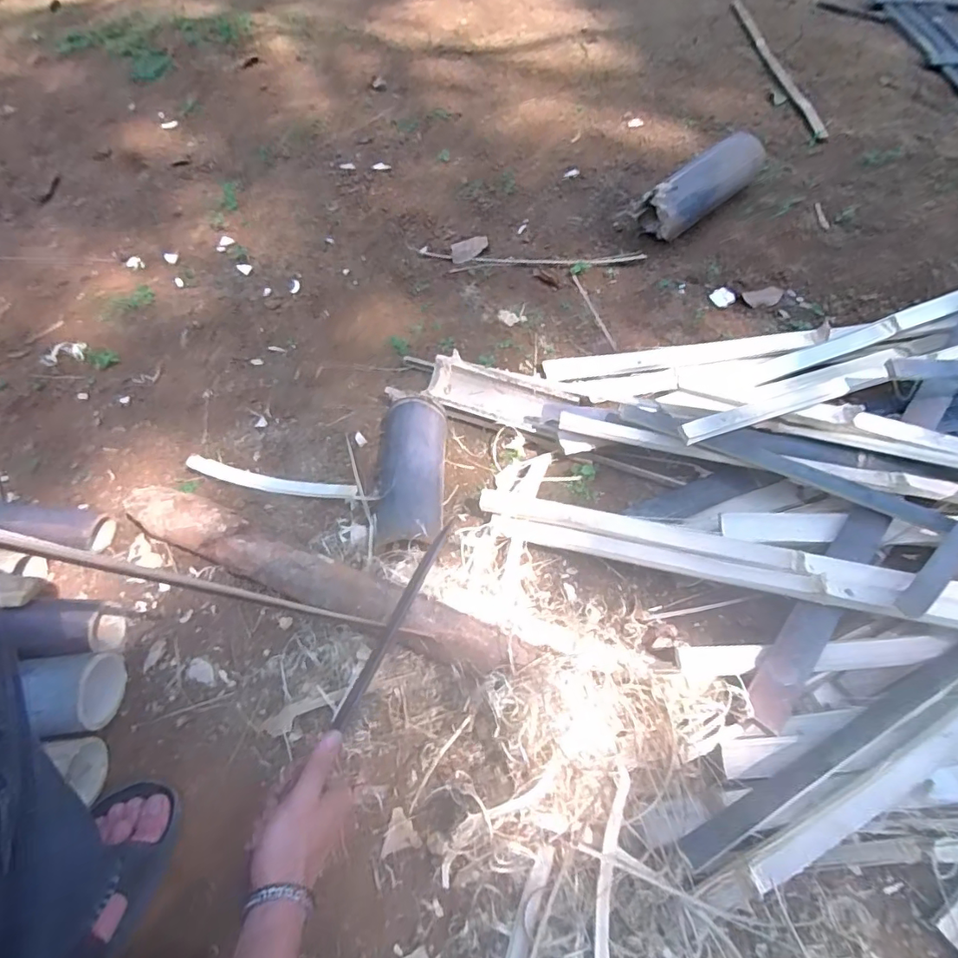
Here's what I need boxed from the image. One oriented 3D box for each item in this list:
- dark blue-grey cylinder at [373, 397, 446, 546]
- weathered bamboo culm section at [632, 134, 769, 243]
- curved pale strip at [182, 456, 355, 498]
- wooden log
[{"bbox_3d":[-0.103,-0.012,0.786,0.102,0.076,0.249,-1,60,0],"label":"dark blue-grey cylinder"},{"bbox_3d":[0.489,-0.613,1.121,0.338,0.117,0.096,-31,64,-16],"label":"weathered bamboo culm section"},{"bbox_3d":[-0.305,0.000,0.780,0.273,0.048,0.025,11,61,7],"label":"curved pale strip"},{"bbox_3d":[-0.206,0.132,0.685,0.582,0.072,0.079,19,62,11],"label":"wooden log"}]

